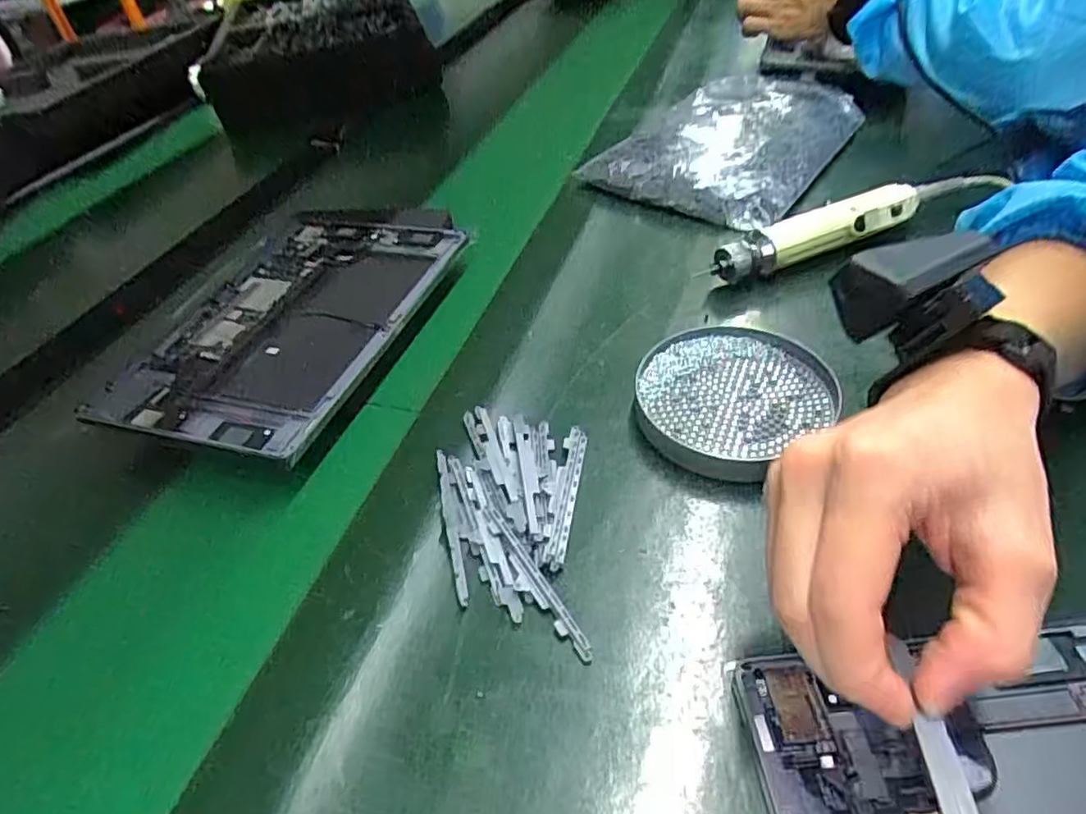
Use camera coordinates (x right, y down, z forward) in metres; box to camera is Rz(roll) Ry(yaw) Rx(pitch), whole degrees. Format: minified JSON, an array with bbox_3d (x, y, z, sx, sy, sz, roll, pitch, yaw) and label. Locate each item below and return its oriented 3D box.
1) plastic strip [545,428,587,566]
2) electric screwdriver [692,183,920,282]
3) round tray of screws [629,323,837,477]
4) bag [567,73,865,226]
[{"bbox_3d":[0.013,0.046,0.349,0.012,0.004,0.094,2,44,10],"label":"plastic strip"},{"bbox_3d":[0.213,-0.130,0.498,0.194,0.041,0.030,-22,45,-15],"label":"electric screwdriver"},{"bbox_3d":[0.110,-0.006,0.392,0.121,0.020,0.102,-33,48,-25],"label":"round tray of screws"},{"bbox_3d":[0.199,-0.270,0.646,0.183,0.042,0.302,27,53,31],"label":"bag"}]

